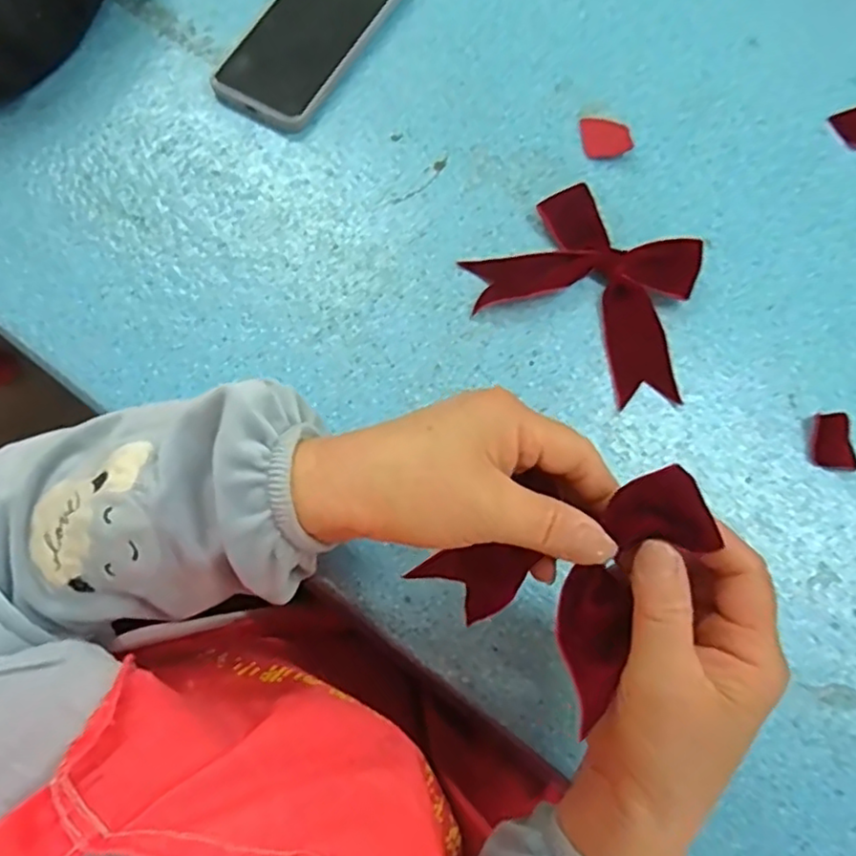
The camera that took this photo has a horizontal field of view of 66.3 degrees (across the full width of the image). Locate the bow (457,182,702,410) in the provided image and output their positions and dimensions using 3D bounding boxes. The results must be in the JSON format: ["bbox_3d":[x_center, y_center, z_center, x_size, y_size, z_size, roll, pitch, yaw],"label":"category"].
[{"bbox_3d":[0.109,-0.090,0.417,0.143,0.021,0.105,36,77,10],"label":"bow"}]

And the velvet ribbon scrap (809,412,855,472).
[{"bbox_3d":[0.243,0.008,0.394,0.026,0.004,0.035,-3,74,0],"label":"velvet ribbon scrap"}]

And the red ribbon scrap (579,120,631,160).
[{"bbox_3d":[0.125,-0.203,0.460,0.033,0.004,0.033,-4,74,-1],"label":"red ribbon scrap"}]

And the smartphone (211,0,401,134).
[{"bbox_3d":[-0.086,-0.291,0.479,0.080,0.014,0.162,31,76,9],"label":"smartphone"}]

